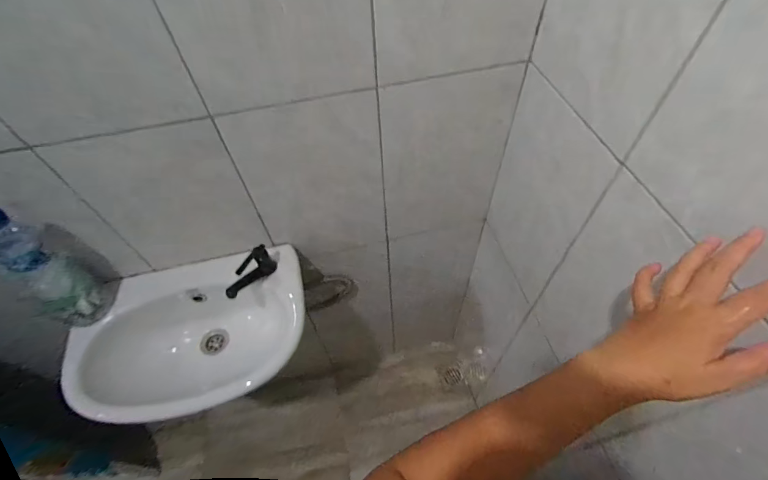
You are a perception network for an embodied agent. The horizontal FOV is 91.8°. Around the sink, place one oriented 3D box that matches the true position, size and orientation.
[{"bbox_3d":[-0.388,0.217,0.748,0.476,0.224,0.287,-15,52,-8],"label":"sink"}]

